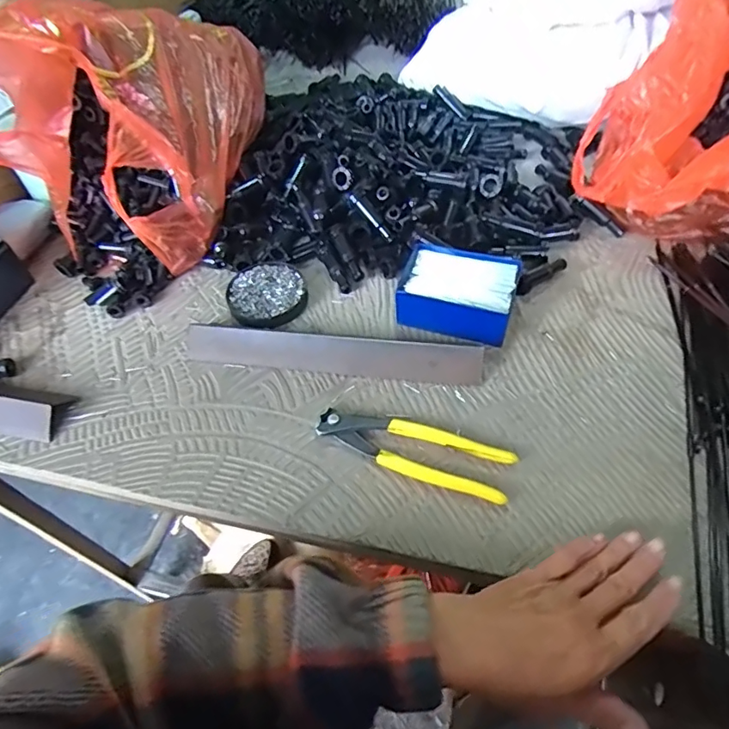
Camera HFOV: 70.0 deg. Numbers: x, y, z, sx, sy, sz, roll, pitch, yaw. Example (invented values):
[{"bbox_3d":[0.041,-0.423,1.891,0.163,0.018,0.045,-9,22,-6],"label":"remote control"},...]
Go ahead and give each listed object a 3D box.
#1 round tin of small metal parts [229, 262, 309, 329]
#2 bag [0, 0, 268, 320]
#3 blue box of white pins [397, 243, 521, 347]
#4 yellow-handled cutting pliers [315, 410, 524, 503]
[{"bbox_3d":[-0.101,-0.073,0.549,0.080,0.014,0.085,-3,53,3],"label":"round tin of small metal parts"},{"bbox_3d":[-0.271,-0.263,0.586,0.259,0.197,0.322,15,56,16],"label":"bag"},{"bbox_3d":[0.092,-0.072,0.511,0.108,0.046,0.086,14,55,15],"label":"blue box of white pins"},{"bbox_3d":[0.039,0.068,0.425,0.158,0.014,0.045,16,56,17],"label":"yellow-handled cutting pliers"}]

